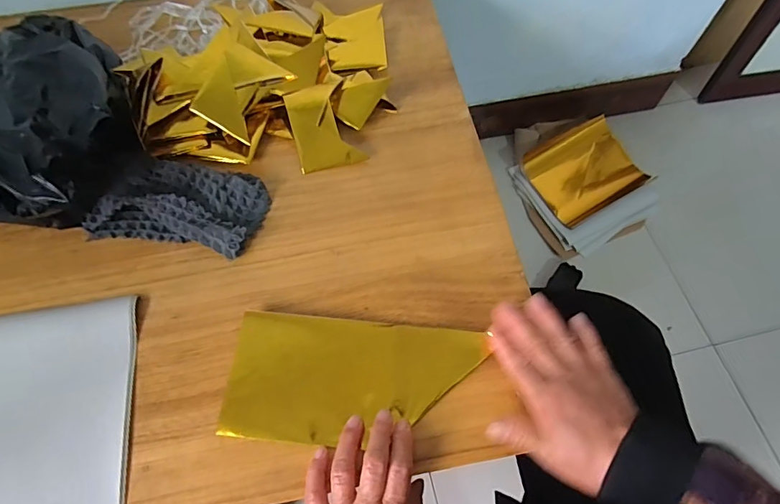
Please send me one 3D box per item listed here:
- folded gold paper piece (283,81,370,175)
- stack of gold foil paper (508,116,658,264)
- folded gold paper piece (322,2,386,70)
[{"bbox_3d":[-0.078,-0.144,0.520,0.069,0.013,0.097,-14,90,-3],"label":"folded gold paper piece"},{"bbox_3d":[0.431,-0.176,1.045,0.277,0.056,0.336,-21,66,-10],"label":"stack of gold foil paper"},{"bbox_3d":[-0.044,-0.280,0.591,0.075,0.013,0.099,-7,64,-3],"label":"folded gold paper piece"}]

